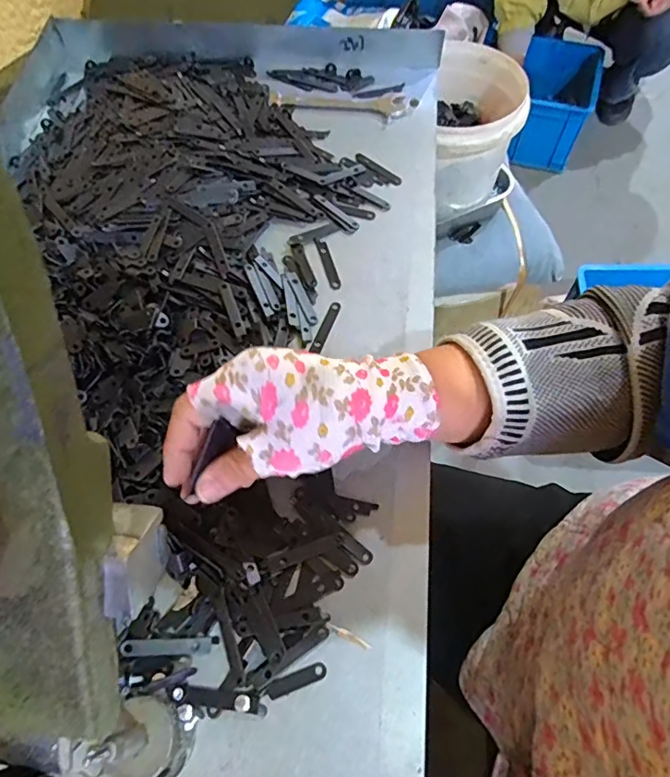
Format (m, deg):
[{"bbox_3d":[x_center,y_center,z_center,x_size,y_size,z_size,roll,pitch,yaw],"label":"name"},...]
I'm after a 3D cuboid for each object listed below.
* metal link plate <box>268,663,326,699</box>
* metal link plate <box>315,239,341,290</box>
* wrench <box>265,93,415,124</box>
[{"bbox_3d":[-0.021,0.165,0.293,0.034,0.004,0.009,-19,66,-8],"label":"metal link plate"},{"bbox_3d":[-0.006,-0.104,0.428,0.009,0.004,0.051,-15,65,-6],"label":"metal link plate"},{"bbox_3d":[0.007,-0.283,0.513,0.144,0.006,0.028,6,65,4],"label":"wrench"}]

